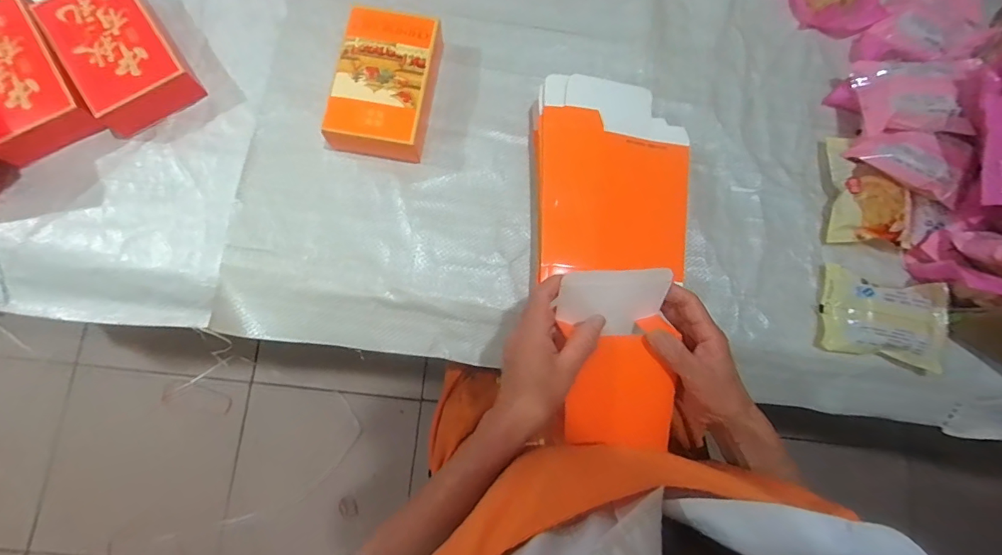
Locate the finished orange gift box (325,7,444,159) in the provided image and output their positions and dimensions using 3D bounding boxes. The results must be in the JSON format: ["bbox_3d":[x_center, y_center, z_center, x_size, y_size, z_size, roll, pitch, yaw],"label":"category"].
[{"bbox_3d":[-0.125,-0.210,0.518,0.106,0.051,0.165,10,79,-1],"label":"finished orange gift box"}]

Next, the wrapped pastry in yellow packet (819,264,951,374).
[{"bbox_3d":[0.422,0.045,0.509,0.131,0.030,0.091,13,79,-1],"label":"wrapped pastry in yellow packet"}]

